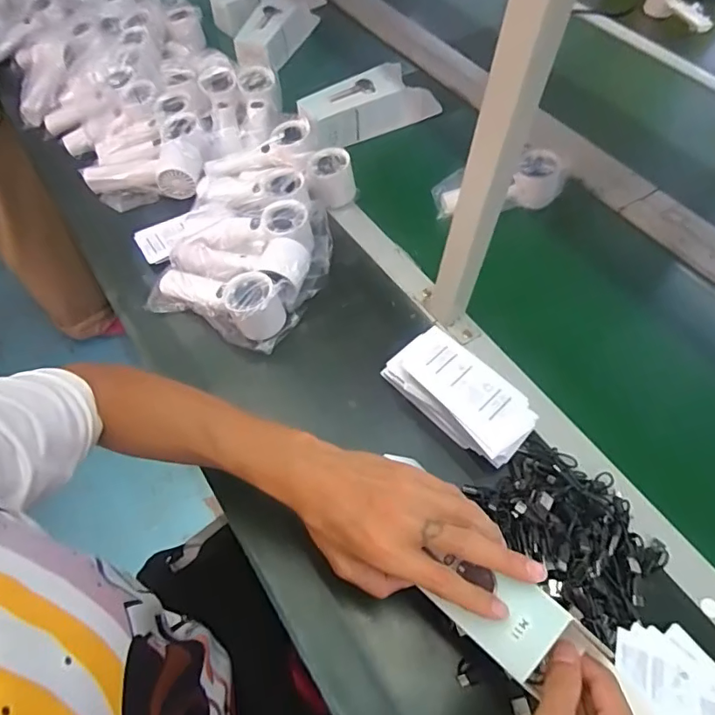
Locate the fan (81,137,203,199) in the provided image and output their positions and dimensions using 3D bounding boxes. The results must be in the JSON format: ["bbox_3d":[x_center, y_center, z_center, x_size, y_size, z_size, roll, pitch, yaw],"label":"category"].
[{"bbox_3d":[-0.294,-0.252,0.699,0.166,0.057,0.055,-7,55,11],"label":"fan"}]

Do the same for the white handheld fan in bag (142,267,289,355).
[{"bbox_3d":[-0.162,-0.061,0.586,0.182,0.071,0.059,13,56,21],"label":"white handheld fan in bag"}]

